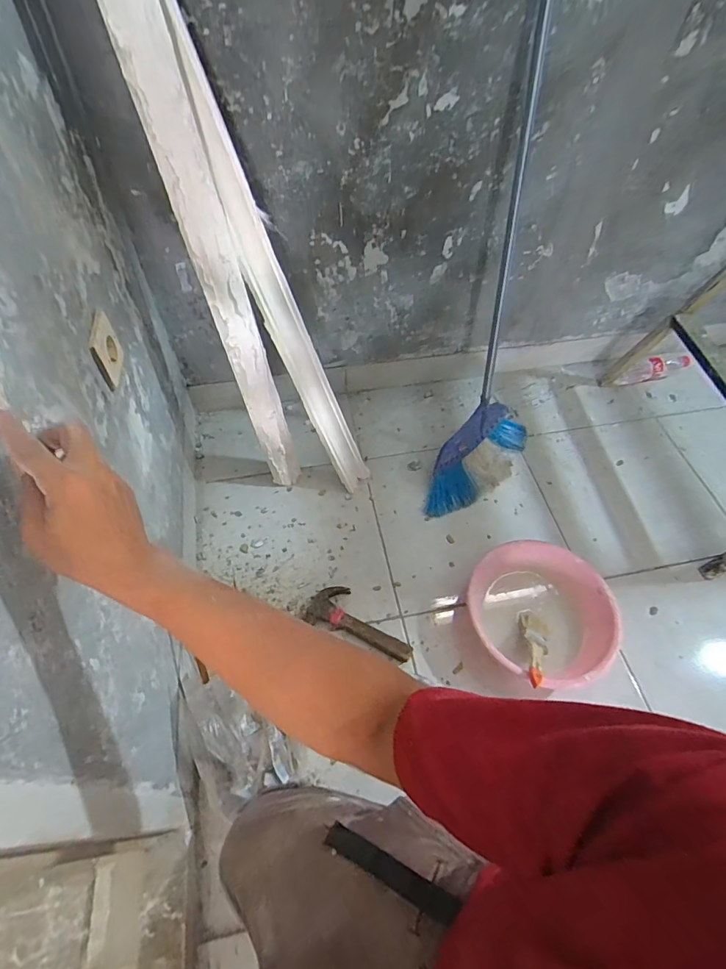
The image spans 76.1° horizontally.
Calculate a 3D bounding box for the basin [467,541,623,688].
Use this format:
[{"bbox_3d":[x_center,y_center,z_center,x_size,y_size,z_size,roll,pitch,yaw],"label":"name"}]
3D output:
[{"bbox_3d":[0.340,0.247,0.900,0.266,0.111,0.271,1,57,-2],"label":"basin"}]

